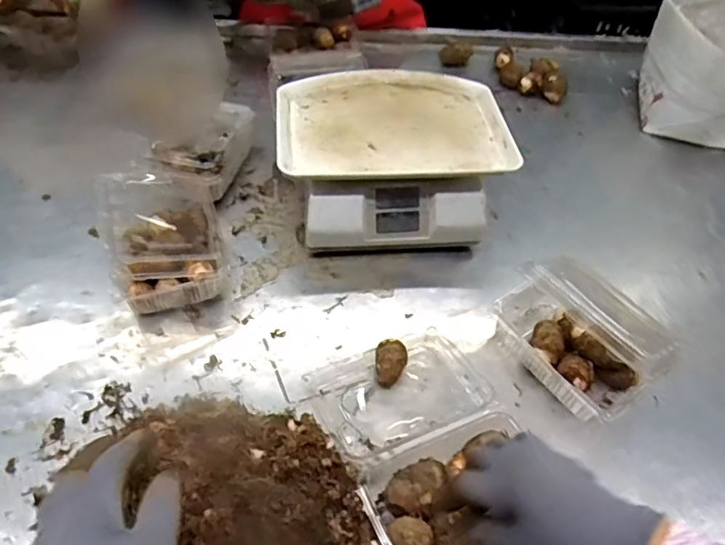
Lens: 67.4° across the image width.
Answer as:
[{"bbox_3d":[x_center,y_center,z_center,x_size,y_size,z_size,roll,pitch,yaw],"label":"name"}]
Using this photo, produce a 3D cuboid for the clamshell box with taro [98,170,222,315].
[{"bbox_3d":[-0.240,-0.053,0.663,0.116,0.106,0.189,-11,51,-15],"label":"clamshell box with taro"}]

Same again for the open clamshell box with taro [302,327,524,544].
[{"bbox_3d":[0.065,0.168,0.529,0.166,0.055,0.259,-15,52,-18],"label":"open clamshell box with taro"}]

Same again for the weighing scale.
[{"bbox_3d":[0.036,-0.161,0.784,0.305,0.132,0.262,-3,51,-8],"label":"weighing scale"}]

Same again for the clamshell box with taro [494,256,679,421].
[{"bbox_3d":[0.231,0.071,0.596,0.091,0.119,0.168,-25,56,-25],"label":"clamshell box with taro"}]

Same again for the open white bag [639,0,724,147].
[{"bbox_3d":[0.630,-0.375,0.999,0.227,0.187,0.274,26,51,16],"label":"open white bag"}]

